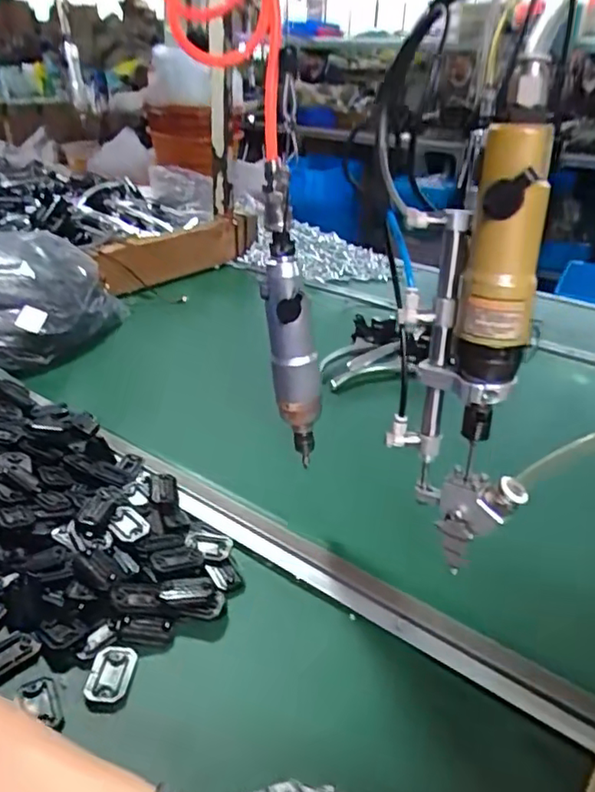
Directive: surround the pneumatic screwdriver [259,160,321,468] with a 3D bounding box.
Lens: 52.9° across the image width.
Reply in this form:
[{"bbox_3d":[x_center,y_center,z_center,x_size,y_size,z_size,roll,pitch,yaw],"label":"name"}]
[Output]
[{"bbox_3d":[-0.005,-0.056,0.492,0.046,0.232,0.032,0,31,1],"label":"pneumatic screwdriver"}]

